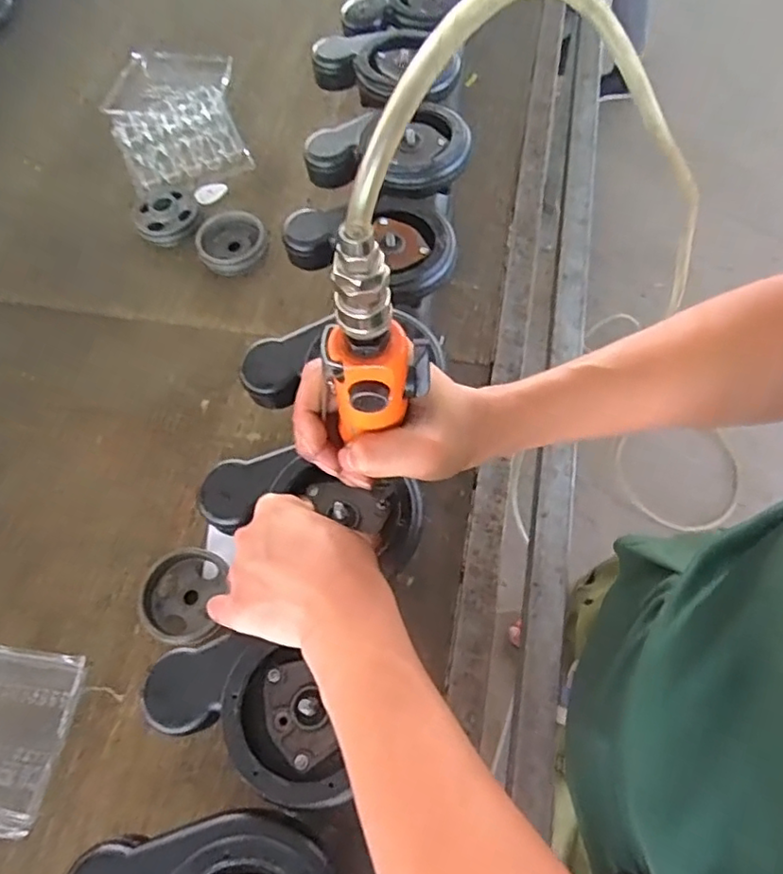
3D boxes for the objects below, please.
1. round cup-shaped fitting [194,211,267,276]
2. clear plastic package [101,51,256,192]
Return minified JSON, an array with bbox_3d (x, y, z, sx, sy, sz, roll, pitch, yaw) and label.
[{"bbox_3d":[-0.211,-0.259,0.795,0.091,0.039,0.095,-7,64,1],"label":"round cup-shaped fitting"},{"bbox_3d":[-0.325,-0.494,0.921,0.201,0.036,0.318,-24,65,-8],"label":"clear plastic package"}]

